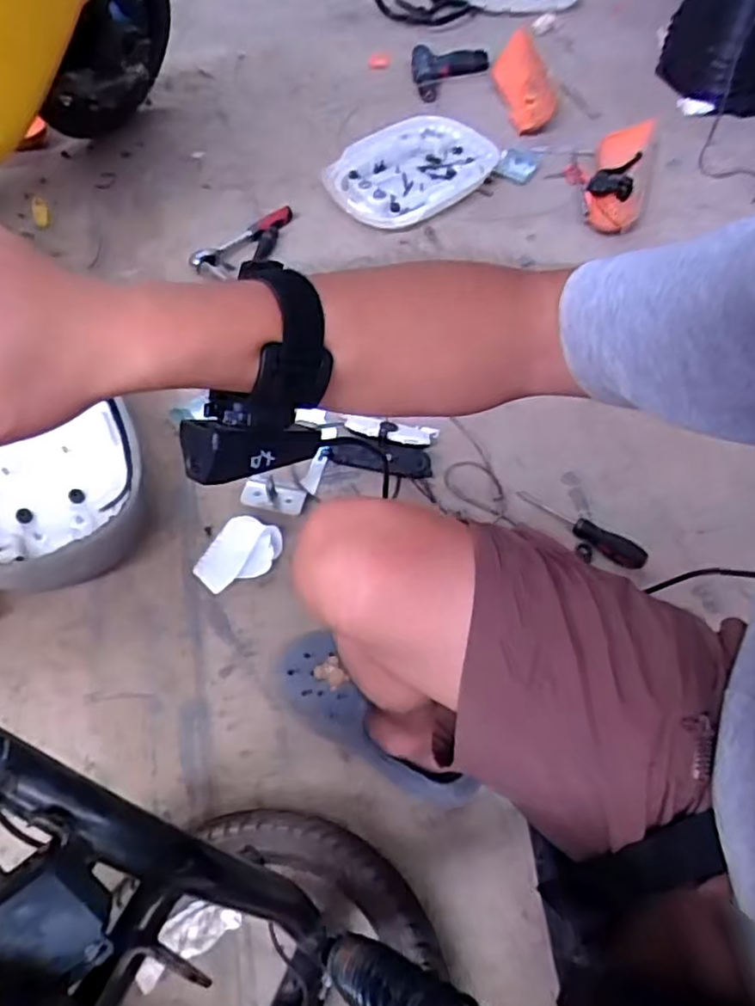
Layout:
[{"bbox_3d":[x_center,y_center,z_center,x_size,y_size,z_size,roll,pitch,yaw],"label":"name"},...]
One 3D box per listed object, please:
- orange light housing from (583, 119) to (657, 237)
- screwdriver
[{"bbox_3d":[0.560,-0.757,1.545,0.134,0.068,0.408,16,56,9],"label":"orange light housing"},{"bbox_3d":[0.300,0.033,0.988,0.202,0.026,0.039,37,62,21],"label":"screwdriver"}]

